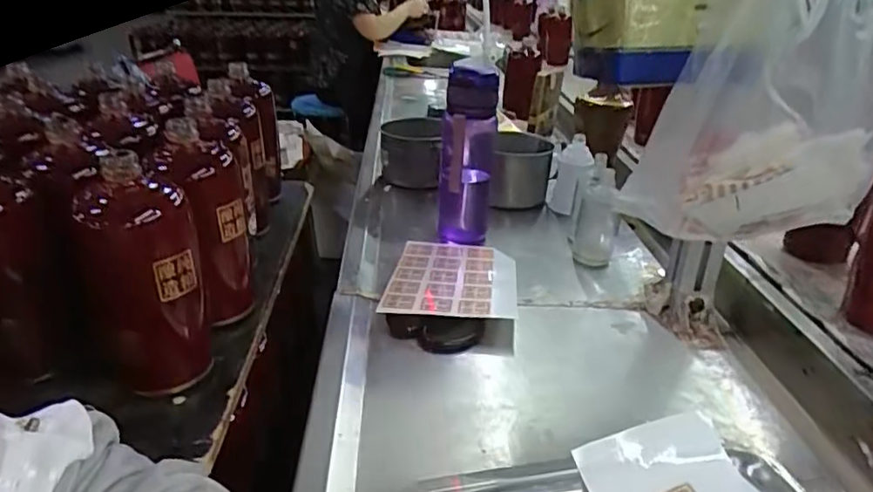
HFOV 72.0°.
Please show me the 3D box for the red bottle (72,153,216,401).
[{"bbox_3d":[-0.231,0.030,0.473,0.088,0.172,0.073,-10,28,-21],"label":"red bottle"}]

